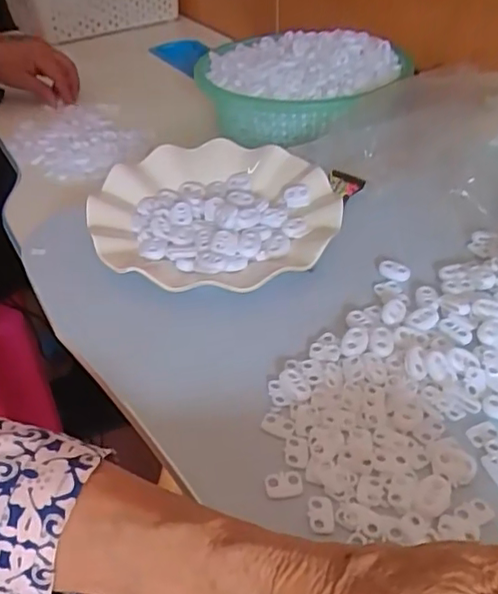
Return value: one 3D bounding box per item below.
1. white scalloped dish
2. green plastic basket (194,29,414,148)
[{"bbox_3d":[-0.027,-0.065,0.461,0.175,0.026,0.188,-2,39,2],"label":"white scalloped dish"},{"bbox_3d":[0.053,-0.230,0.663,0.220,0.068,0.171,17,44,23],"label":"green plastic basket"}]

